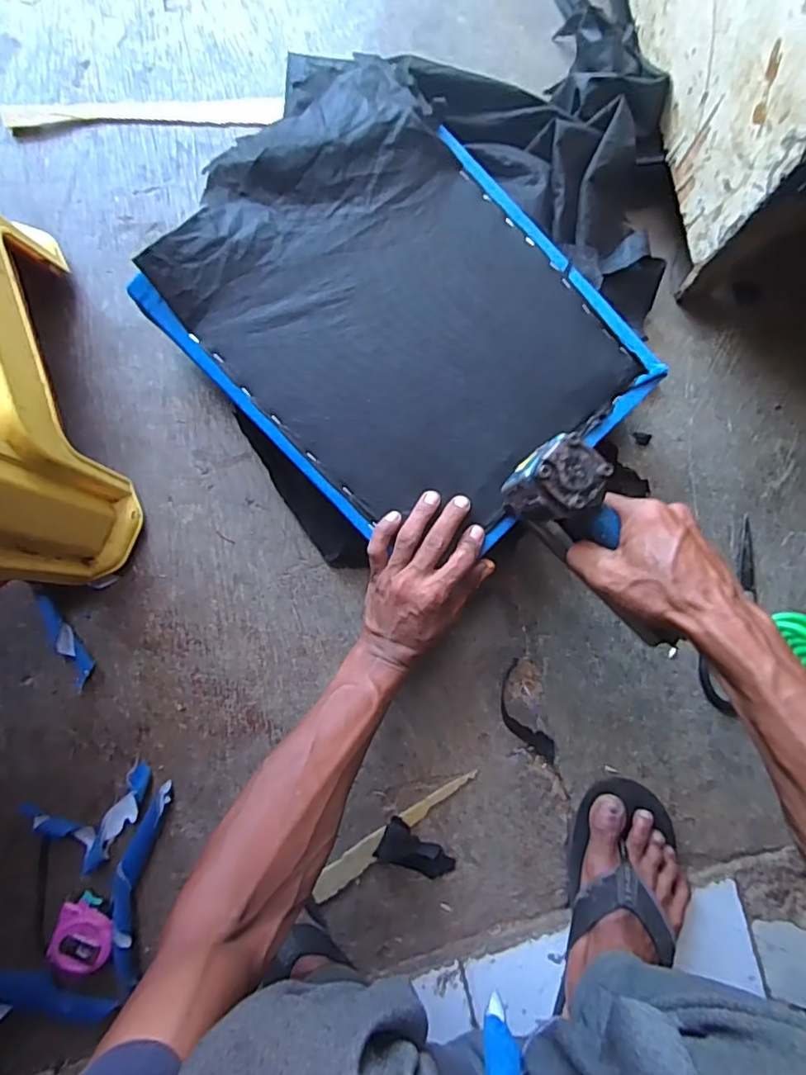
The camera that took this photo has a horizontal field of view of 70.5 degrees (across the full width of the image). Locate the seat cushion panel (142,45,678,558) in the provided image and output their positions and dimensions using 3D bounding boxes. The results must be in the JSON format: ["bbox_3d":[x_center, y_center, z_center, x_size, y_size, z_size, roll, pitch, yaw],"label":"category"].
[{"bbox_3d":[0.000,-0.190,0.509,0.385,0.044,0.306,45,84,0],"label":"seat cushion panel"}]

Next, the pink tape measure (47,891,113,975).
[{"bbox_3d":[-0.297,0.373,0.536,0.052,0.026,0.056,0,86,-4],"label":"pink tape measure"}]

